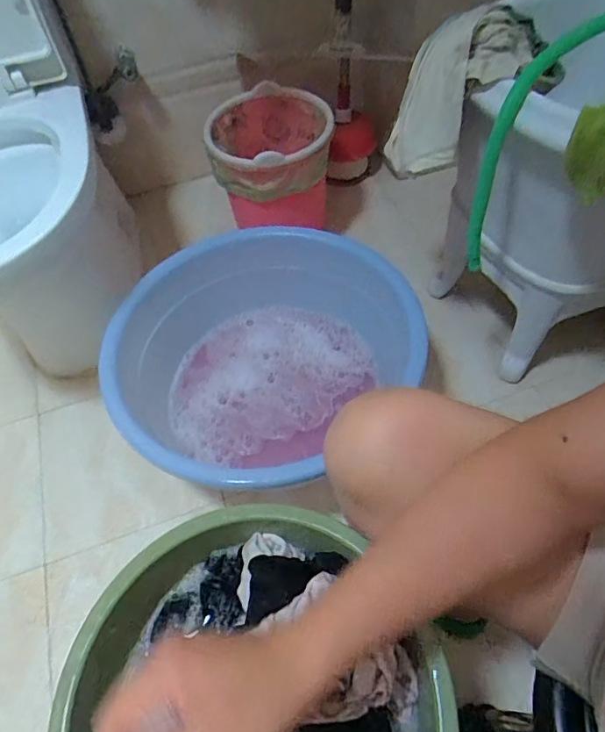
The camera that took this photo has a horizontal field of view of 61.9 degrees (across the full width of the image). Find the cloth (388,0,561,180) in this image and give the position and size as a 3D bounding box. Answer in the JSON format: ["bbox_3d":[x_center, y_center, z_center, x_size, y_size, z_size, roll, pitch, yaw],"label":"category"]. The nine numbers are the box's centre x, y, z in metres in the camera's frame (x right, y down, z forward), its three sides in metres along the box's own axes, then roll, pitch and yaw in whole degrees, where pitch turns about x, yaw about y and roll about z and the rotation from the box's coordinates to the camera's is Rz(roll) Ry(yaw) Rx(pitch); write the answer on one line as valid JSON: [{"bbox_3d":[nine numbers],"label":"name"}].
[{"bbox_3d":[0.200,-0.359,0.664,0.226,0.146,0.060,-34,14,25],"label":"cloth"}]

